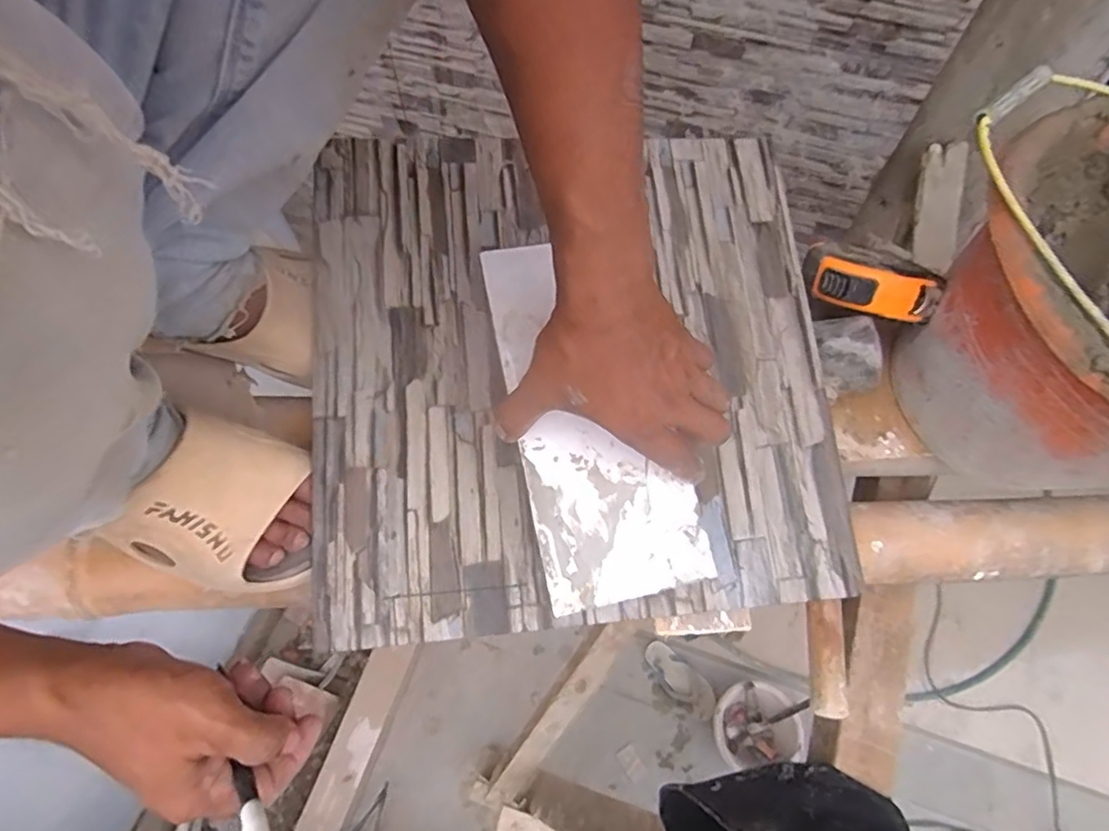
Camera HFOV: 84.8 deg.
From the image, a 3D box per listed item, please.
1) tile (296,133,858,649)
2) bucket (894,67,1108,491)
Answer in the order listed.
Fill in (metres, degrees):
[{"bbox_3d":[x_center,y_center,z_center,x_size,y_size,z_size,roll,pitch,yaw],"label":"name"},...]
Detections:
[{"bbox_3d":[0.016,-0.043,0.474,0.394,0.007,0.390,-3,76,-7],"label":"tile"},{"bbox_3d":[0.417,-0.060,0.449,0.268,0.193,0.276,0,62,0],"label":"bucket"}]

